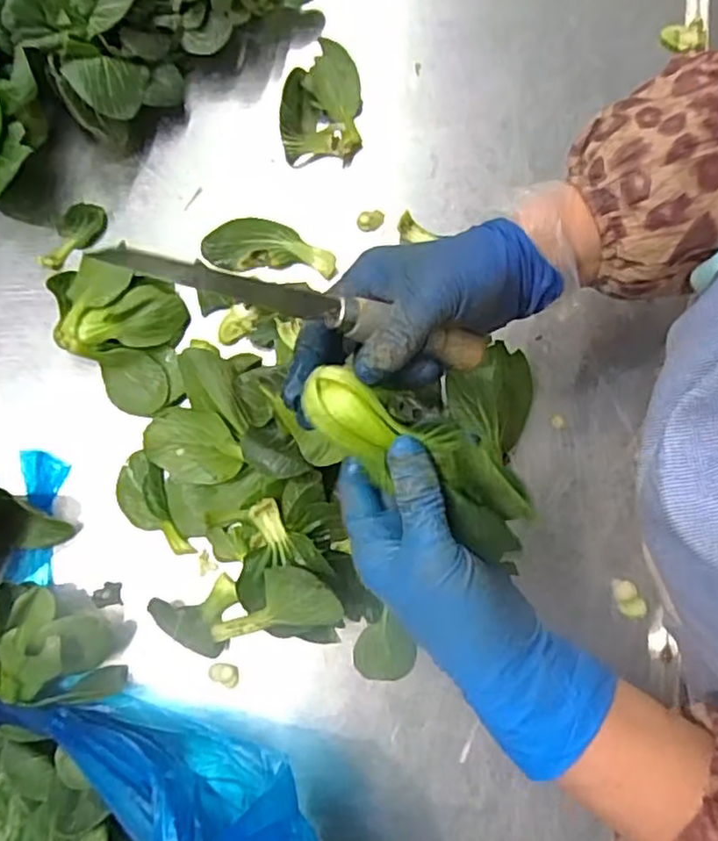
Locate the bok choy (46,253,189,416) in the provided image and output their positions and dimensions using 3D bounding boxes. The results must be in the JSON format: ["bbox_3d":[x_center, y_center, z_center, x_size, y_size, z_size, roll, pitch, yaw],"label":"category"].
[{"bbox_3d":[-0.171,-0.063,0.491,0.084,0.034,0.113,-13,78,-3],"label":"bok choy"}]

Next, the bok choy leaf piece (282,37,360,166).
[{"bbox_3d":[-0.029,-0.255,0.530,0.060,0.032,0.094,0,78,0],"label":"bok choy leaf piece"}]

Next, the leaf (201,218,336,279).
[{"bbox_3d":[-0.069,-0.137,0.517,0.102,0.010,0.041,6,78,1],"label":"leaf"}]

